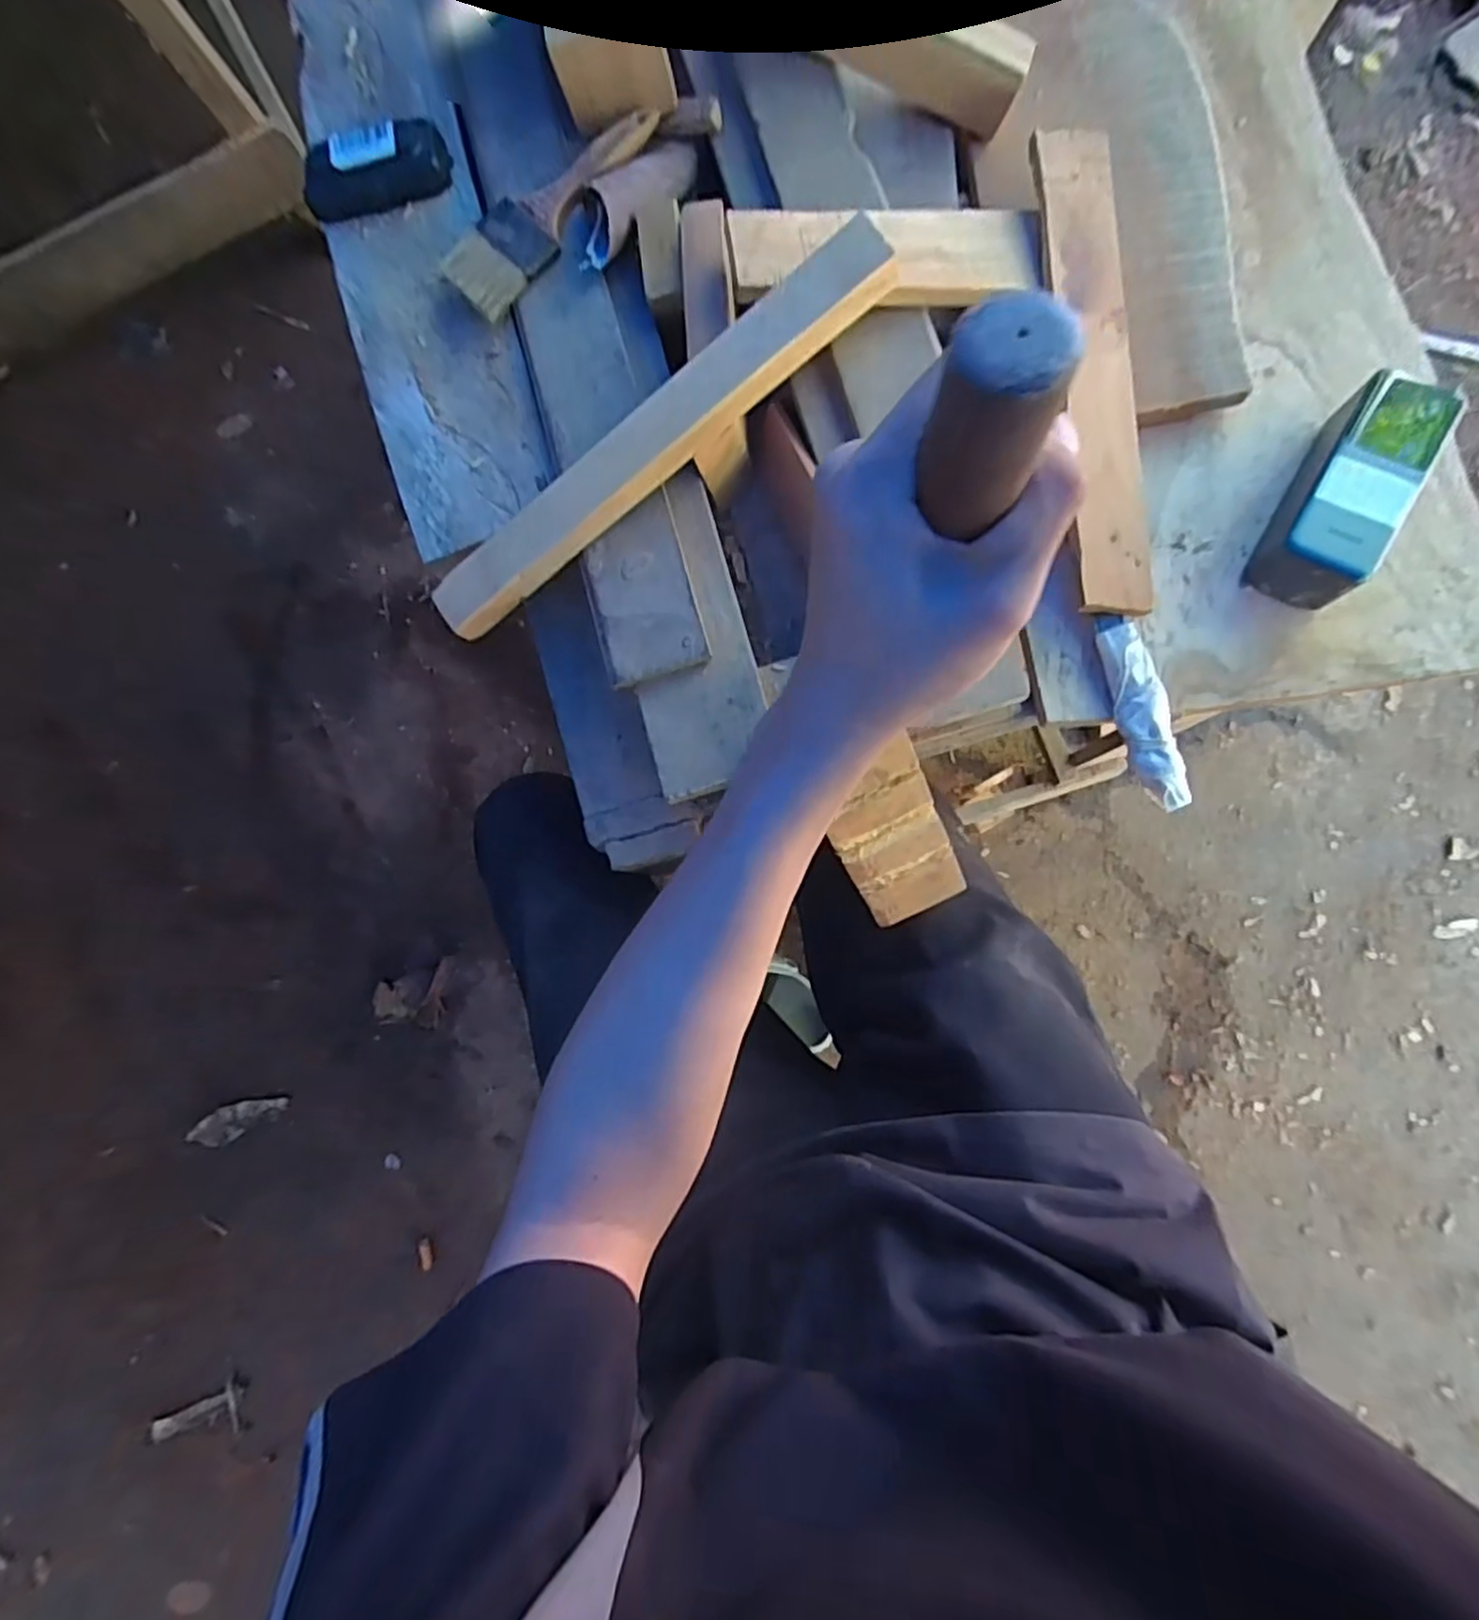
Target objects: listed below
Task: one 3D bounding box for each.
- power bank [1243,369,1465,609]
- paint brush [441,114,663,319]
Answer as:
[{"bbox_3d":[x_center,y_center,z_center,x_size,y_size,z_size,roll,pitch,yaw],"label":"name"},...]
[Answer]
[{"bbox_3d":[0.376,-0.195,0.448,0.053,0.052,0.131,29,88,10],"label":"power bank"},{"bbox_3d":[-0.130,-0.421,0.494,0.055,0.015,0.179,42,90,10],"label":"paint brush"}]

